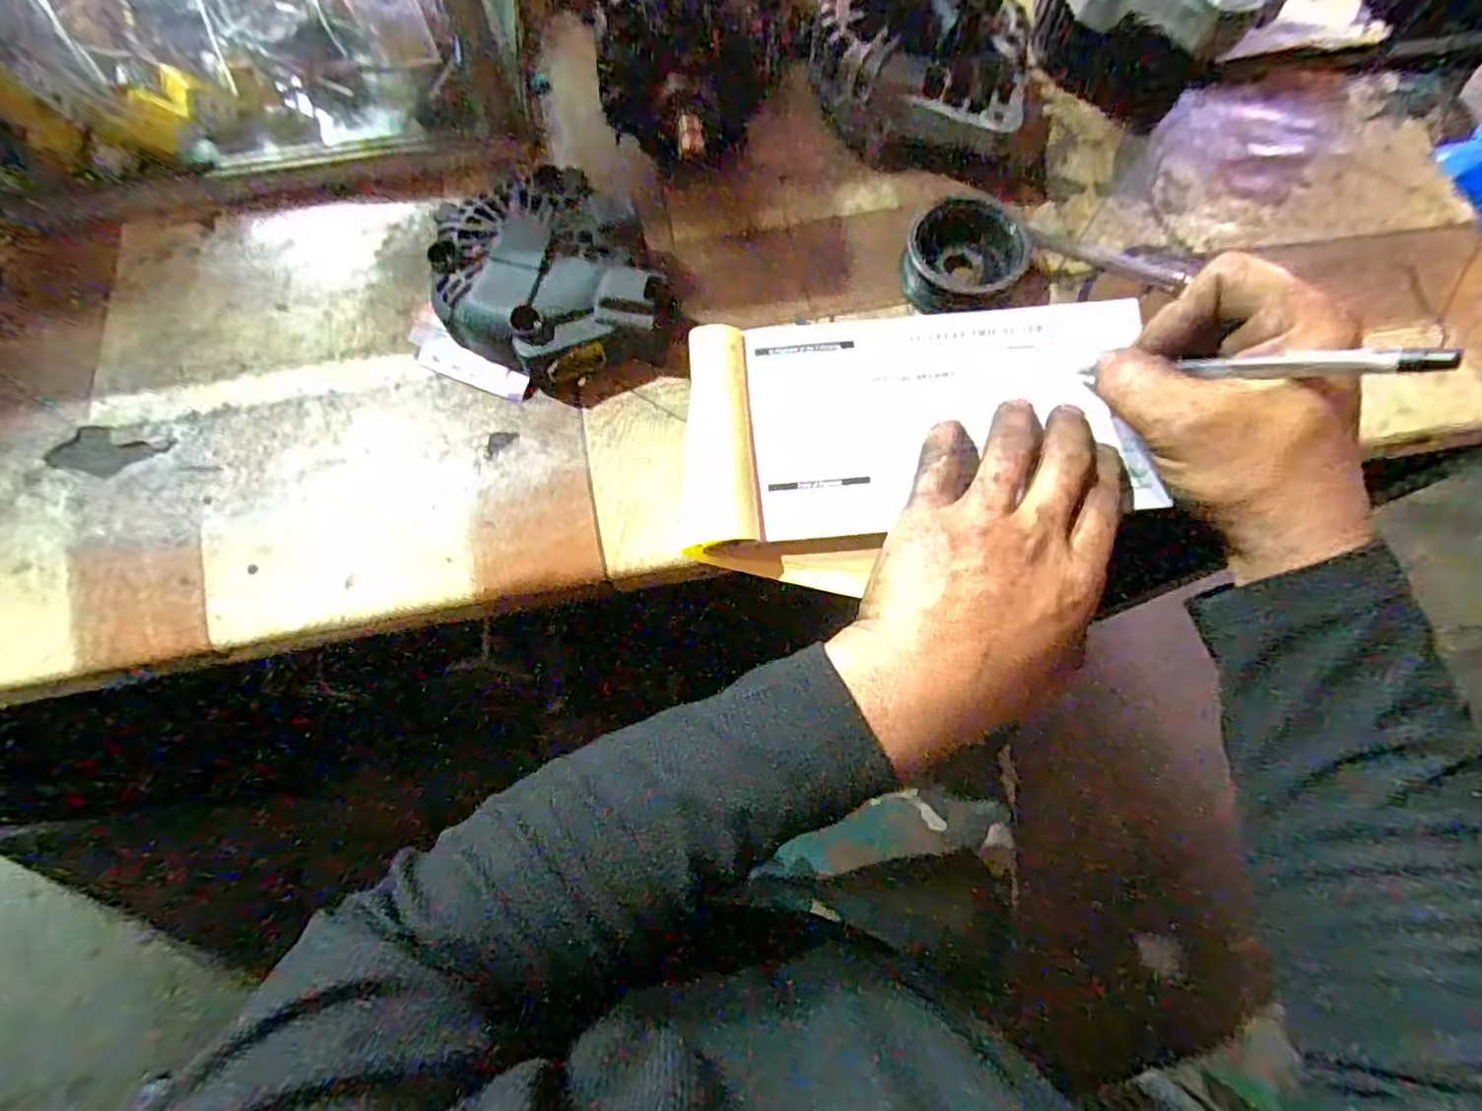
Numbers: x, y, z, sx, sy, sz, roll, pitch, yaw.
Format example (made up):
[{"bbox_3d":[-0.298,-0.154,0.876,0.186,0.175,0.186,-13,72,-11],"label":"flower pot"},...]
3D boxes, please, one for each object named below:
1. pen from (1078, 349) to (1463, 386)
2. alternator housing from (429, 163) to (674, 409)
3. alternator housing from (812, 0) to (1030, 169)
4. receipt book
[{"bbox_3d":[0.199,-0.076,0.259,0.005,0.131,0.008,-44,117,-11],"label":"pen"},{"bbox_3d":[-0.103,-0.143,0.333,0.108,0.040,0.124,-34,75,-9],"label":"alternator housing"},{"bbox_3d":[0.101,-0.287,0.358,0.120,0.067,0.126,6,73,3],"label":"alternator housing"},{"bbox_3d":[0.087,-0.057,0.316,0.229,0.017,0.132,-4,82,0],"label":"receipt book"}]

